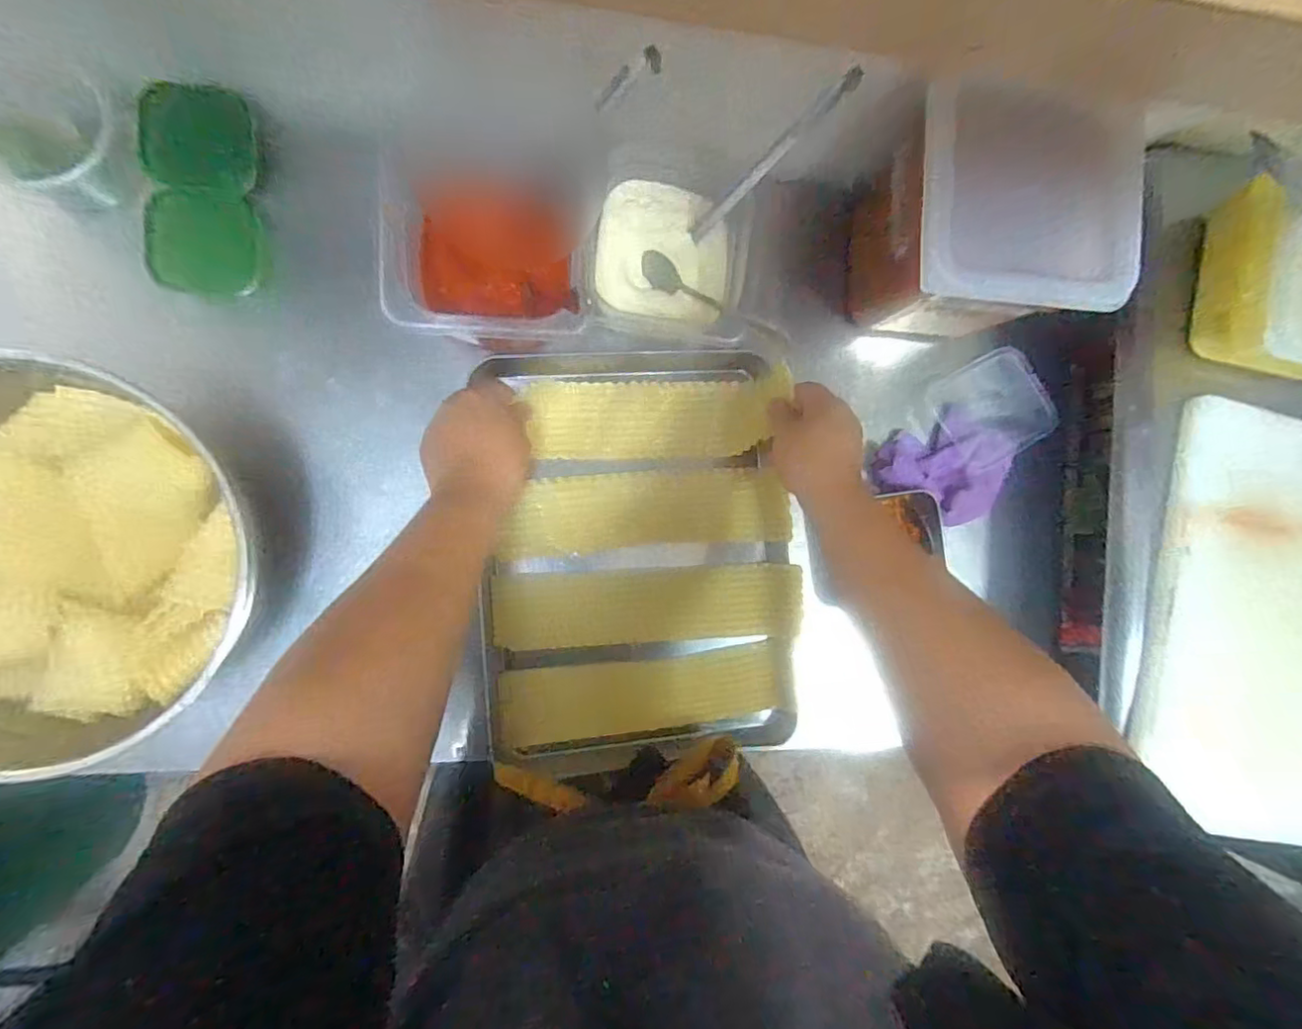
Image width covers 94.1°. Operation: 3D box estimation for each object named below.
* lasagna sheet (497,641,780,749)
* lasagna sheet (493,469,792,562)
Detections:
[{"bbox_3d":[-0.006,0.179,0.607,0.279,0.011,0.070,-4,84,-13],"label":"lasagna sheet"},{"bbox_3d":[0.000,-0.003,0.623,0.291,0.017,0.077,-4,89,-9],"label":"lasagna sheet"}]

